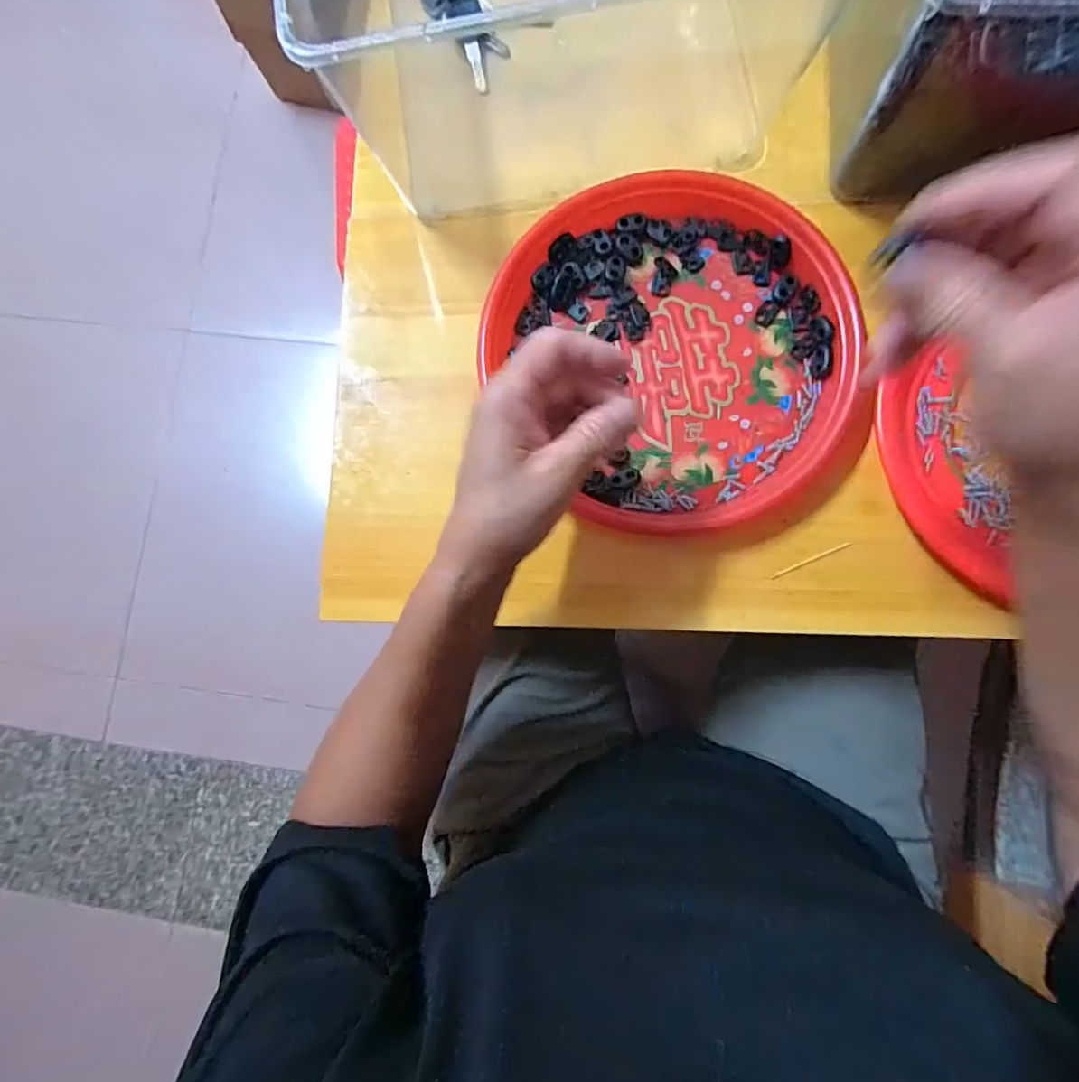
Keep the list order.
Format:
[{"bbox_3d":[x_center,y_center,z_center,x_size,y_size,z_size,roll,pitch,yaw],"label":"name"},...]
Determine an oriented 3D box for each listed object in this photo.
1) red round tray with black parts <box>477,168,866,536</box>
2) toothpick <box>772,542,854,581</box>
[{"bbox_3d":[0.094,-0.128,0.362,0.221,0.032,0.232,-1,84,4],"label":"red round tray with black parts"},{"bbox_3d":[0.178,0.013,0.358,0.056,0.005,0.004,-24,82,1],"label":"toothpick"}]

